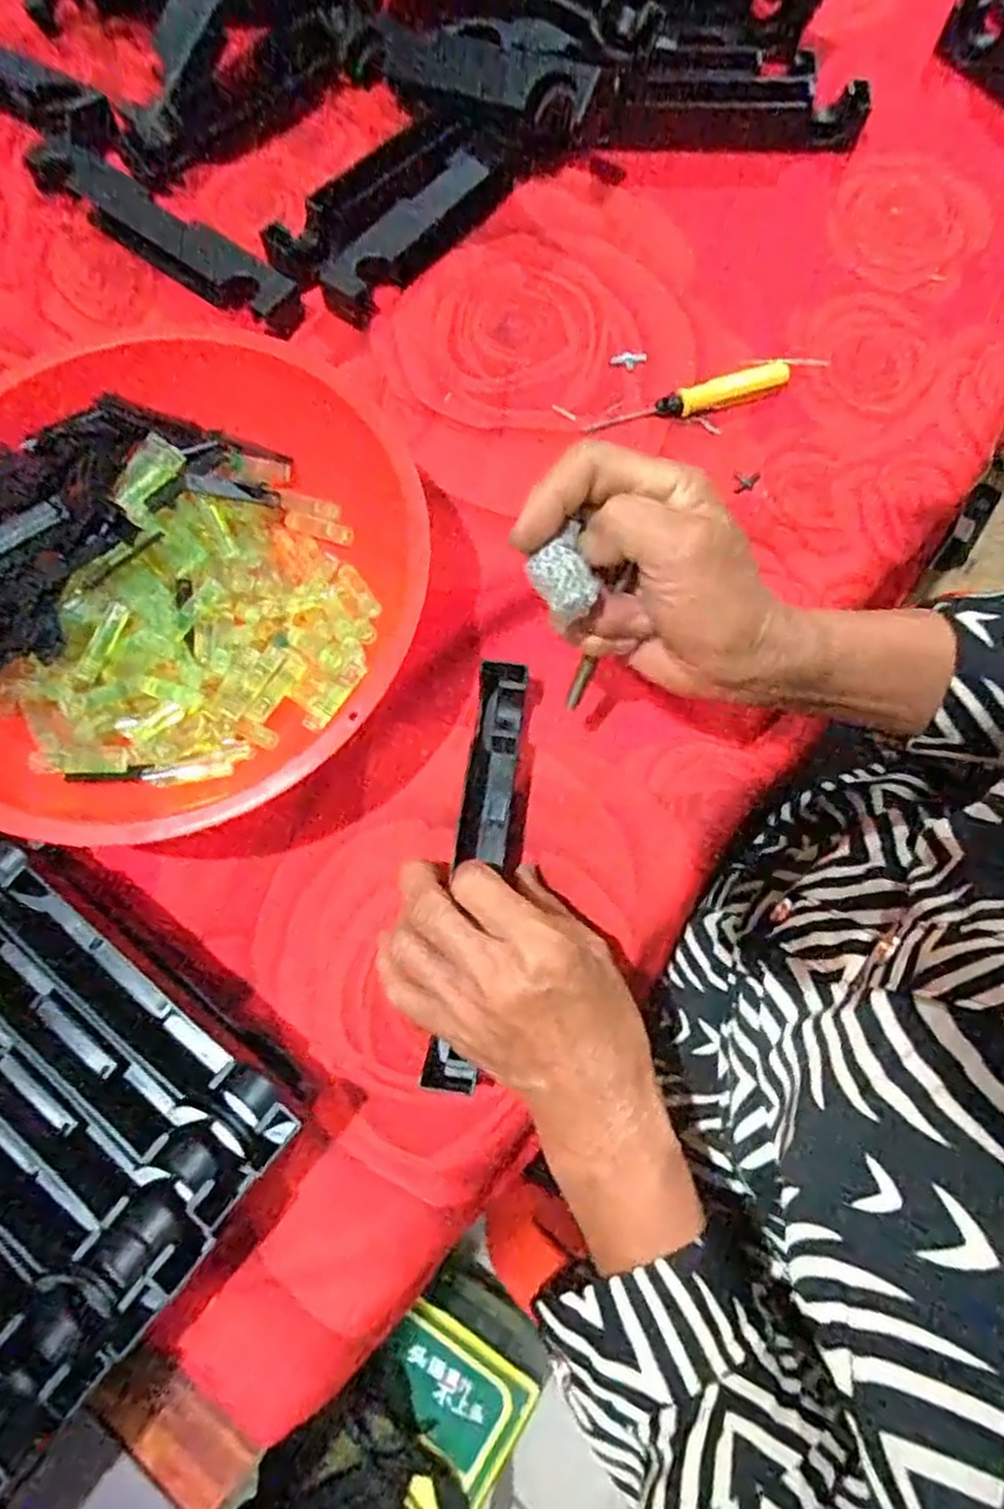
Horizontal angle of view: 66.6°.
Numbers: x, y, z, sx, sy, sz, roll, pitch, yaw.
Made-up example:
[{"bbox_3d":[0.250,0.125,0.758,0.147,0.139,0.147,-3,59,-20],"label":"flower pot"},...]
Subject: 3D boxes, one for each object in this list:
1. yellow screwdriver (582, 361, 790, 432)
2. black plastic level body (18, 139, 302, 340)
[{"bbox_3d":[0.107,-0.208,0.445,0.123,0.011,0.018,-15,76,-5],"label":"yellow screwdriver"},{"bbox_3d":[-0.196,-0.304,0.452,0.196,0.018,0.036,35,77,7],"label":"black plastic level body"}]

